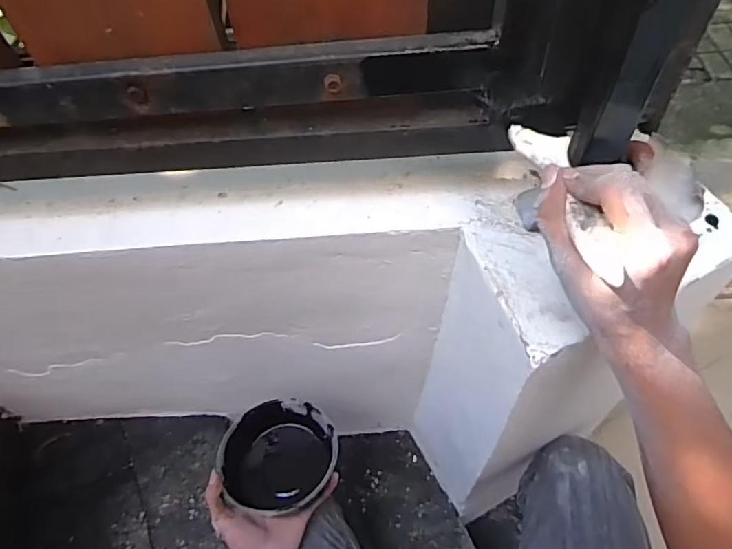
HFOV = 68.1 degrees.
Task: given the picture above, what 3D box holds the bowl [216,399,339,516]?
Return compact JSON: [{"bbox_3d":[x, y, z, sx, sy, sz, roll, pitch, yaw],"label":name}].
[{"bbox_3d":[-0.105,0.230,0.686,0.139,0.078,0.128,0,58,5],"label":"bowl"}]

